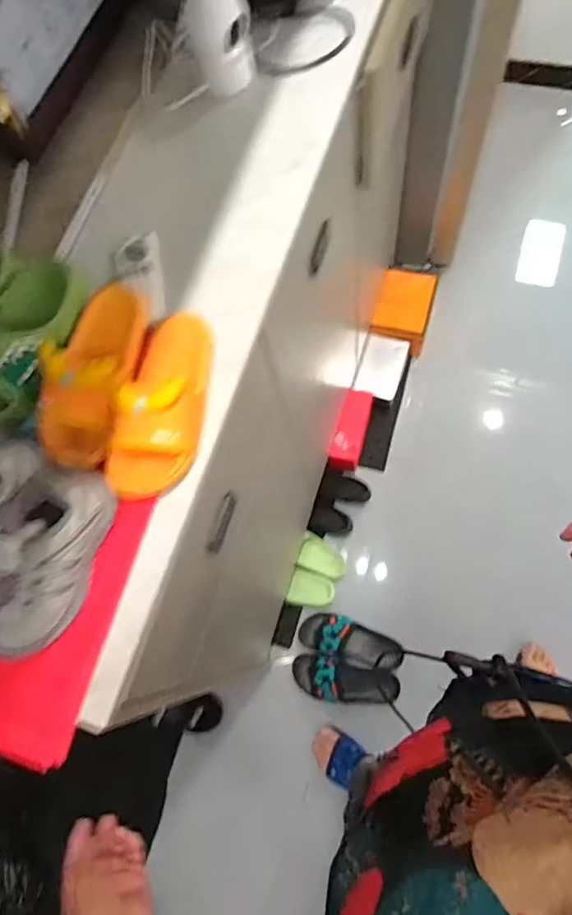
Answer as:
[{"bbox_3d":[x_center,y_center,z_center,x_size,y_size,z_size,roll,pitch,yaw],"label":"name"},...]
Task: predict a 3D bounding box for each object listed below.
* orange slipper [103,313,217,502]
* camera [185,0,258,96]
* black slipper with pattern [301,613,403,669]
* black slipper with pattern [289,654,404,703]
[{"bbox_3d":[-0.118,-0.058,0.525,0.076,0.059,0.188,13,70,7],"label":"orange slipper"},{"bbox_3d":[-0.075,-0.500,0.638,0.075,0.097,0.074,-9,68,-1],"label":"camera"},{"bbox_3d":[0.166,0.467,1.382,0.269,0.079,0.103,15,70,8],"label":"black slipper with pattern"},{"bbox_3d":[0.150,0.561,1.343,0.270,0.070,0.104,12,70,7],"label":"black slipper with pattern"}]

